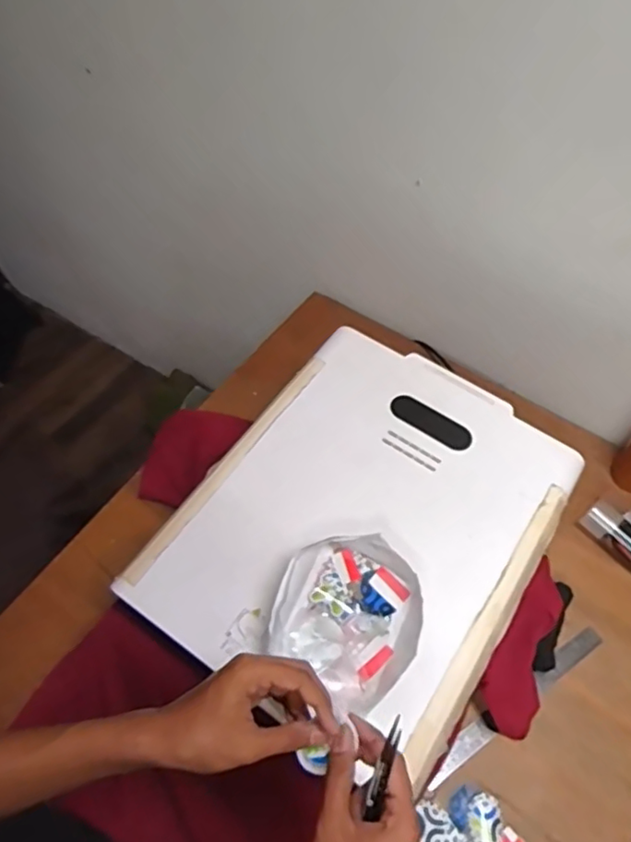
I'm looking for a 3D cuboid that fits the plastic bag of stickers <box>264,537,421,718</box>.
[{"bbox_3d":[0.039,0.212,0.668,0.158,0.048,0.161,31,61,15],"label":"plastic bag of stickers"}]

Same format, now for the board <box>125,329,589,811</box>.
[{"bbox_3d":[0.071,0.124,0.753,0.408,0.029,0.500,34,66,15],"label":"board"}]

